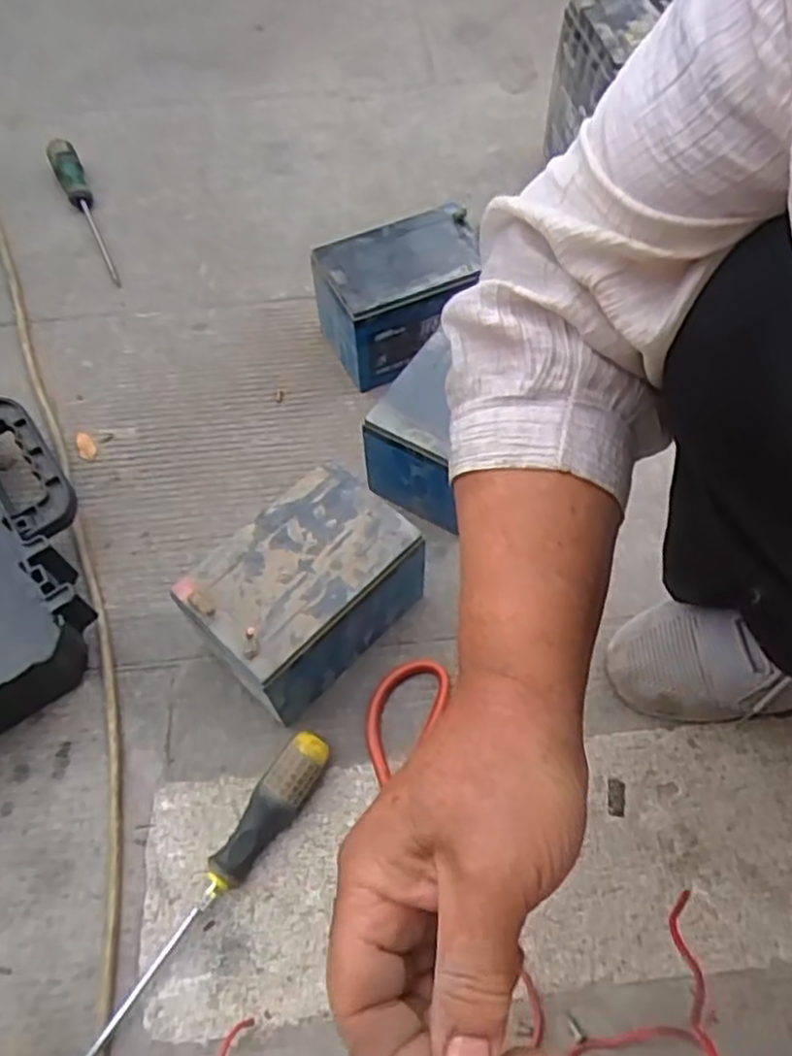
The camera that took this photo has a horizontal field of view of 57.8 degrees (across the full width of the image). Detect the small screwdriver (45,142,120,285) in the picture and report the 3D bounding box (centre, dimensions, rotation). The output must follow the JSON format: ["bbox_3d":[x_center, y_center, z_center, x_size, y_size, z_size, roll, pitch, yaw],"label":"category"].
[{"bbox_3d":[-0.353,-0.366,0.815,0.031,0.030,0.244,-25,62,-11],"label":"small screwdriver"}]

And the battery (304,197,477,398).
[{"bbox_3d":[0.007,-0.215,0.678,0.148,0.098,0.108,-21,61,-9],"label":"battery"}]

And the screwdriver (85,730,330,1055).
[{"bbox_3d":[-0.129,0.241,0.462,0.030,0.034,0.252,33,67,19],"label":"screwdriver"}]

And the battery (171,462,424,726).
[{"bbox_3d":[-0.064,0.050,0.526,0.105,0.104,0.152,39,69,21],"label":"battery"}]

